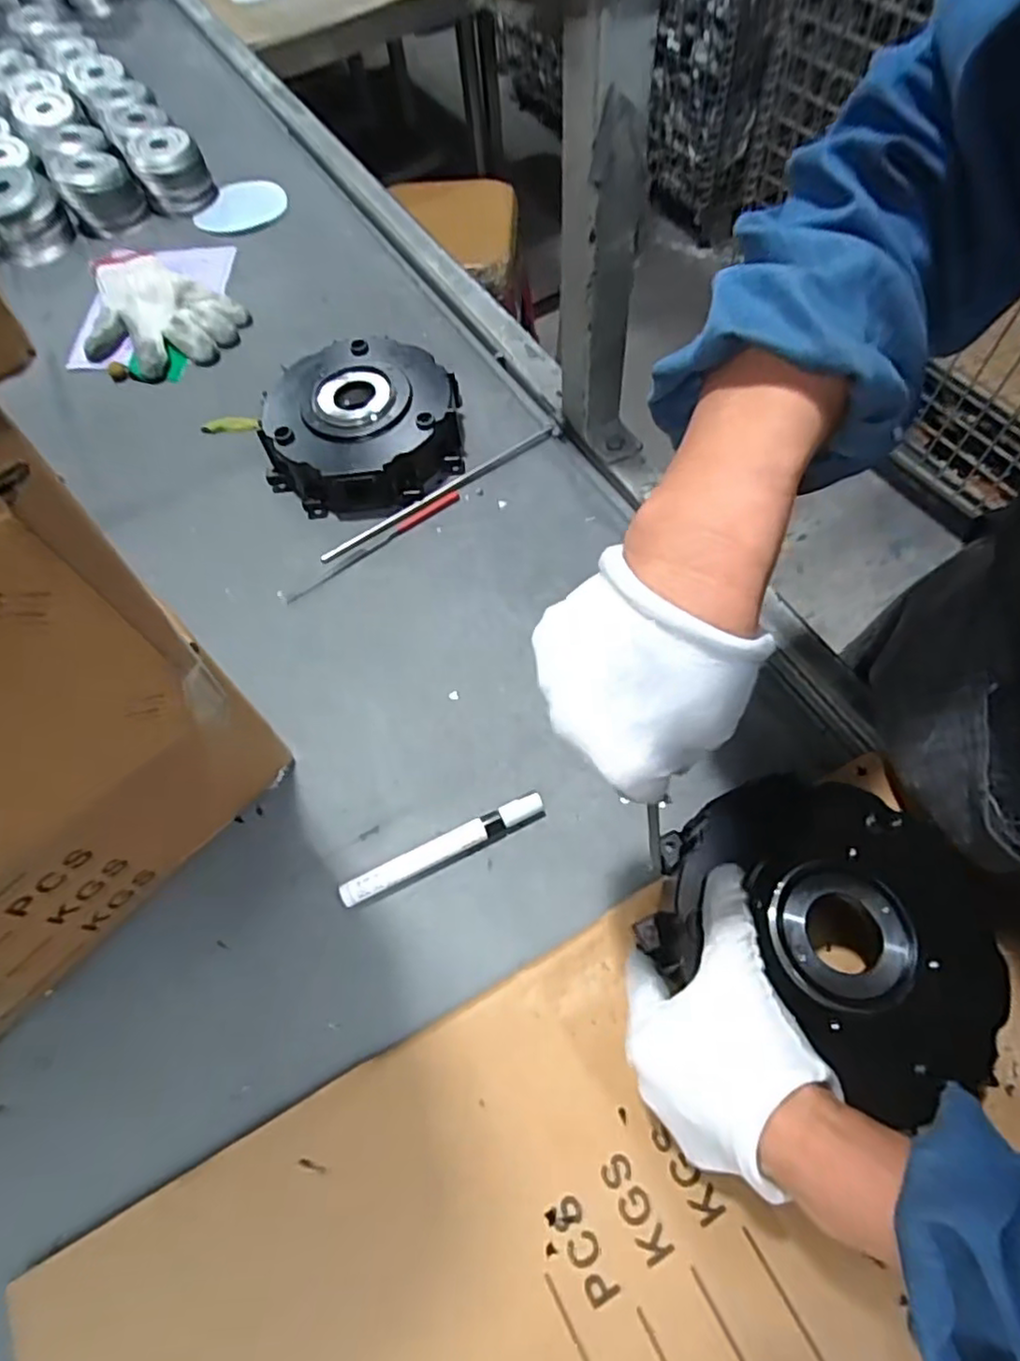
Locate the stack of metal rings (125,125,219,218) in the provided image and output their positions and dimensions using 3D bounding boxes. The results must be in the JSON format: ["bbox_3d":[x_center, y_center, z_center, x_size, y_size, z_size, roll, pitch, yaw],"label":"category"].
[{"bbox_3d":[-0.416,-0.626,0.820,0.084,0.075,0.070,-26,64,-9],"label":"stack of metal rings"}]

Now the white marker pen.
[{"bbox_3d":[-0.045,0.110,0.445,0.142,0.013,0.018,-25,63,-9],"label":"white marker pen"}]

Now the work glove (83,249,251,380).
[{"bbox_3d":[-0.395,-0.401,0.733,0.201,0.028,0.149,29,68,17],"label":"work glove"}]

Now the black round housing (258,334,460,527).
[{"bbox_3d":[-0.134,-0.234,0.608,0.171,0.054,0.164,-5,62,2],"label":"black round housing"}]

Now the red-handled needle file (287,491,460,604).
[{"bbox_3d":[-0.117,-0.119,0.582,0.175,0.004,0.014,-35,65,-13],"label":"red-handled needle file"}]

